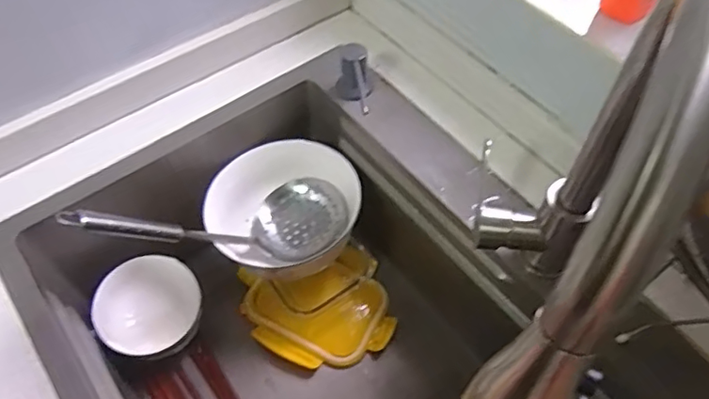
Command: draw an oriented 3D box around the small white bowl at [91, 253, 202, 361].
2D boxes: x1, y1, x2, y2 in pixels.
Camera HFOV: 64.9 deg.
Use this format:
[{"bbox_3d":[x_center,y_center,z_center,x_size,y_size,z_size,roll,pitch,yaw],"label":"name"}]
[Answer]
[{"bbox_3d":[-0.229,0.129,0.635,0.112,0.068,0.103,0,56,0],"label":"small white bowl"}]

